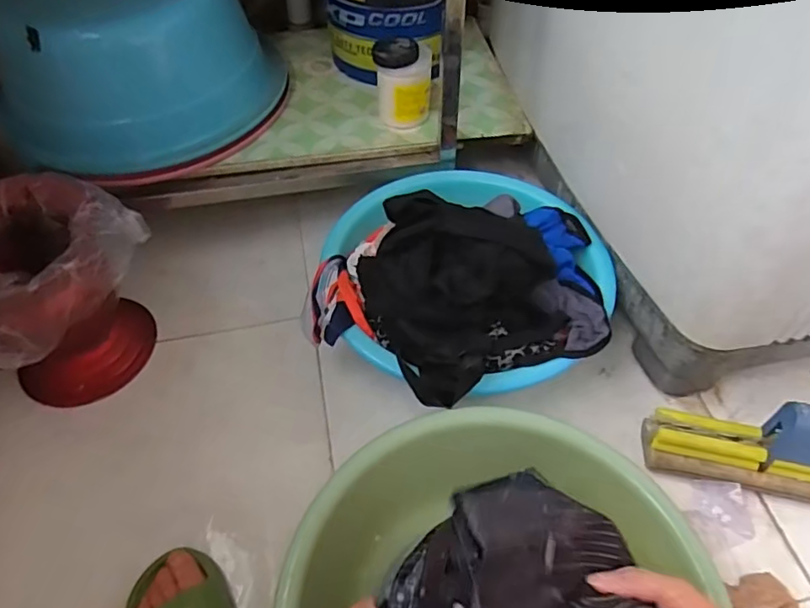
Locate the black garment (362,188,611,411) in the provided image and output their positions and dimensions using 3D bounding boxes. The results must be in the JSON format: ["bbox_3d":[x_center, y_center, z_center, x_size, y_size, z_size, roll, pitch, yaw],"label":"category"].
[{"bbox_3d":[0.082,-0.032,0.657,0.233,0.129,0.229,-19,54,-13],"label":"black garment"}]

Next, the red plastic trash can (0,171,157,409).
[{"bbox_3d":[-0.455,-0.012,0.734,0.207,0.230,0.240,31,59,23],"label":"red plastic trash can"}]

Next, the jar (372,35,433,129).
[{"bbox_3d":[-0.001,-0.343,0.865,0.081,0.116,0.076,2,52,3],"label":"jar"}]

